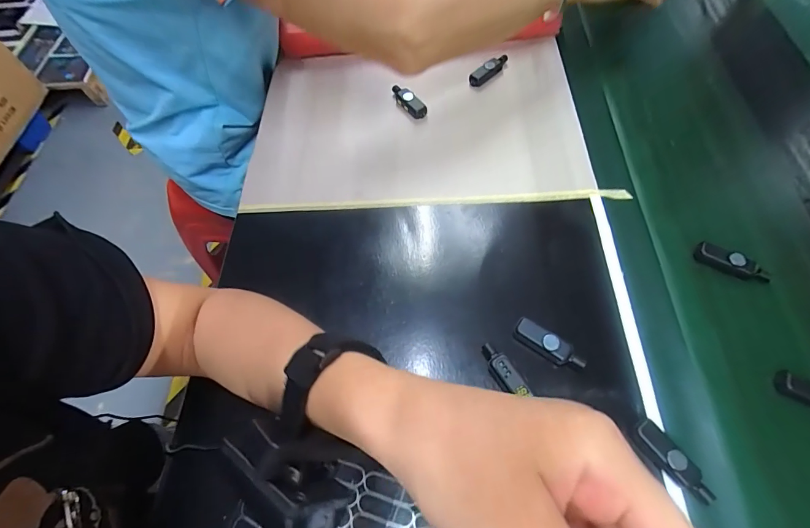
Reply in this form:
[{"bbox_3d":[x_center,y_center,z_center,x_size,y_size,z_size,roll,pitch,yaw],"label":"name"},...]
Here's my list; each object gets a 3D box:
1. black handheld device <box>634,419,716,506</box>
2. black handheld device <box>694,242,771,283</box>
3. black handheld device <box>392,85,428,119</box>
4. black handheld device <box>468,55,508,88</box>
[{"bbox_3d":[0.182,0.135,0.261,0.019,0.014,0.056,-31,65,-12],"label":"black handheld device"},{"bbox_3d":[0.286,0.001,0.336,0.057,0.014,0.017,24,67,15],"label":"black handheld device"},{"bbox_3d":[0.003,-0.191,0.450,0.017,0.017,0.056,-34,66,-13],"label":"black handheld device"},{"bbox_3d":[0.104,-0.233,0.462,0.058,0.017,0.015,-35,66,-14],"label":"black handheld device"}]

